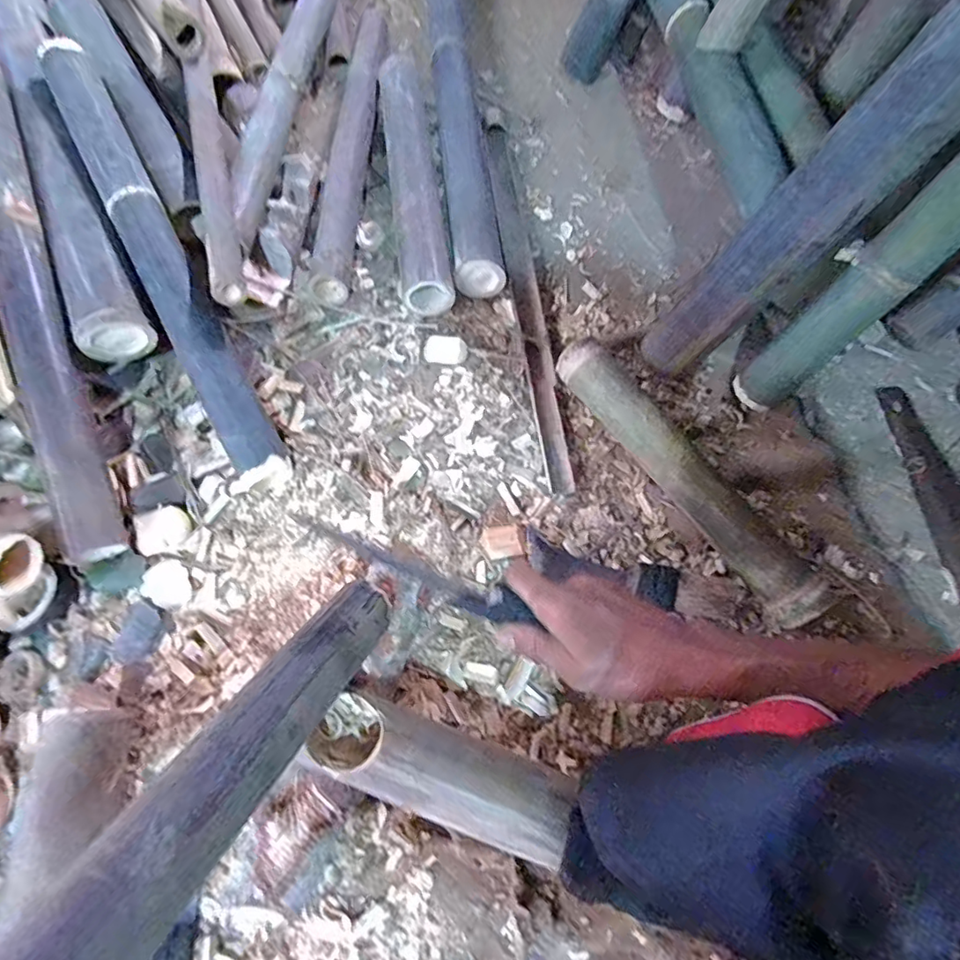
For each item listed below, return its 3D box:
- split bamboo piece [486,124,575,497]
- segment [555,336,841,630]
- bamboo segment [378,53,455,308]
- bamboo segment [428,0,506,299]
[{"bbox_3d":[0.067,-0.282,0.804,0.042,0.026,0.643,-7,68,-3],"label":"split bamboo piece"},{"bbox_3d":[0.243,-0.010,0.668,0.064,0.065,0.411,-35,72,-13],"label":"segment"},{"bbox_3d":[-0.108,-0.501,0.878,0.081,0.059,0.543,-8,68,-3],"label":"bamboo segment"},{"bbox_3d":[-0.044,-0.695,0.943,0.080,0.059,0.916,-5,68,-2],"label":"bamboo segment"}]

